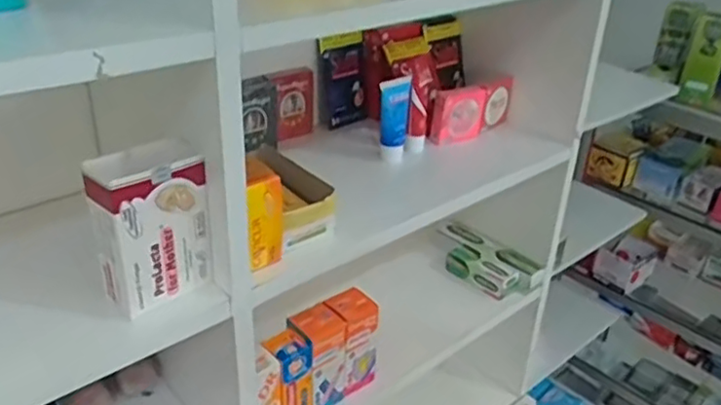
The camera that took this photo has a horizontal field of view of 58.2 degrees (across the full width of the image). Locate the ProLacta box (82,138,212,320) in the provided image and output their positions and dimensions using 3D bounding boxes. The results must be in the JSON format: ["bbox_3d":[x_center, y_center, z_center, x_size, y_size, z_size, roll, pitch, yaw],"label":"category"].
[{"bbox_3d":[-0.163,0.019,0.499,0.045,0.114,0.084,24,35,35],"label":"ProLacta box"}]

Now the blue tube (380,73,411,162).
[{"bbox_3d":[0.039,-0.098,0.749,0.032,0.094,0.033,5,29,5],"label":"blue tube"}]

